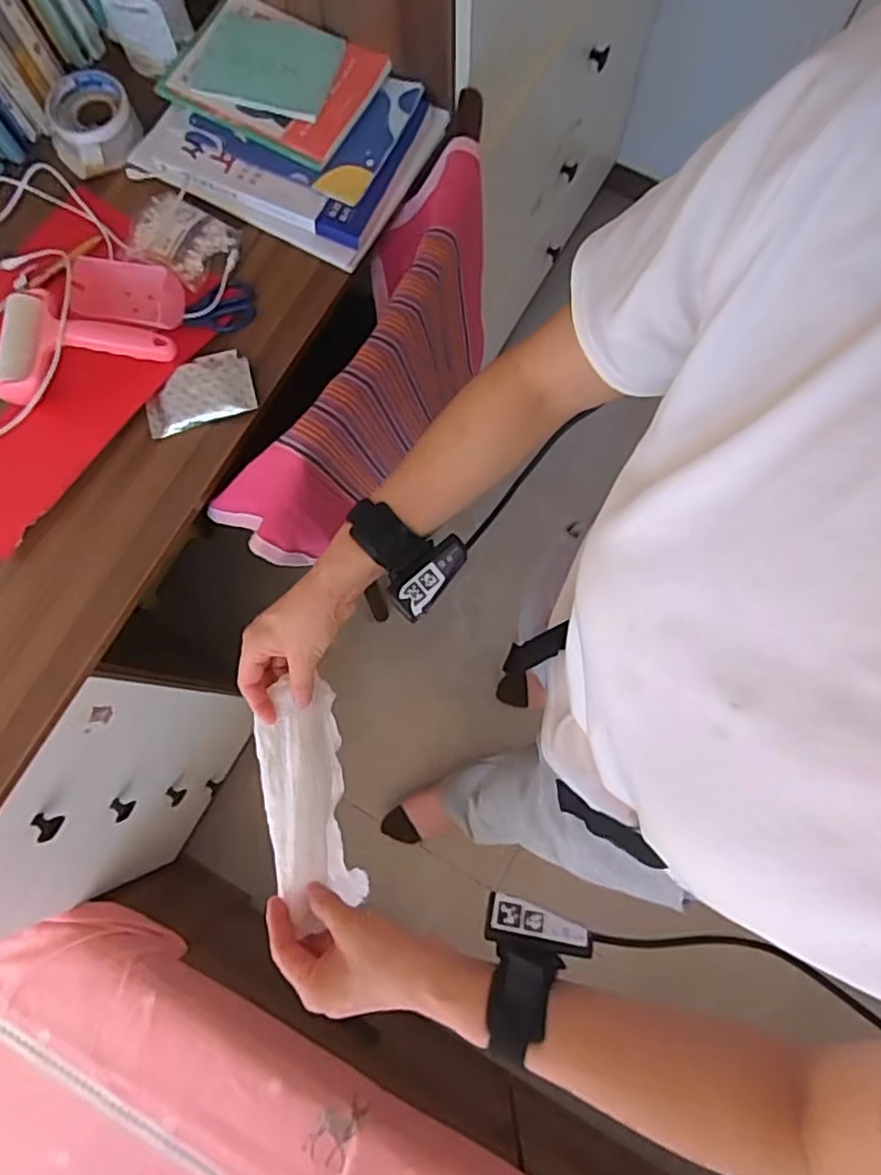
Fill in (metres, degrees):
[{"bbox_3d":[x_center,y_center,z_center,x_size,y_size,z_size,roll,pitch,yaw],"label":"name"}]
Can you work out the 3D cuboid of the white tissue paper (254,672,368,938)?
[{"bbox_3d":[-0.107,0.175,0.542,0.060,0.119,0.173,-12,78,-2],"label":"white tissue paper"}]

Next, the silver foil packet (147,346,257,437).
[{"bbox_3d":[-0.253,-0.205,0.686,0.113,0.018,0.070,-15,78,-2],"label":"silver foil packet"}]

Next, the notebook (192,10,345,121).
[{"bbox_3d":[-0.189,-0.583,0.730,0.143,0.013,0.114,18,80,1],"label":"notebook"}]

